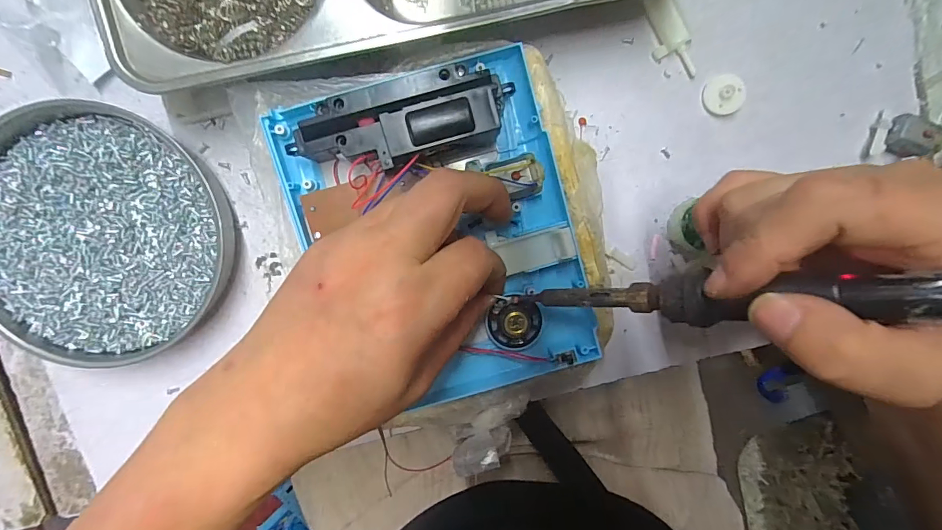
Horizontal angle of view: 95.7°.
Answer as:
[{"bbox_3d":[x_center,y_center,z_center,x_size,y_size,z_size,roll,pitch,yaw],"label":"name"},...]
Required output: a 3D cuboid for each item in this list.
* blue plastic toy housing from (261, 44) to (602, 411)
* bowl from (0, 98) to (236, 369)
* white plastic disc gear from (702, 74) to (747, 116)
[{"bbox_3d":[-0.014,-0.010,0.208,0.128,0.040,0.161,-16,97,-1],"label":"blue plastic toy housing"},{"bbox_3d":[-0.205,-0.015,0.236,0.133,0.019,0.131,0,97,-3],"label":"bowl"},{"bbox_3d":[0.150,-0.101,0.251,0.022,0.008,0.022,0,97,-3],"label":"white plastic disc gear"}]

